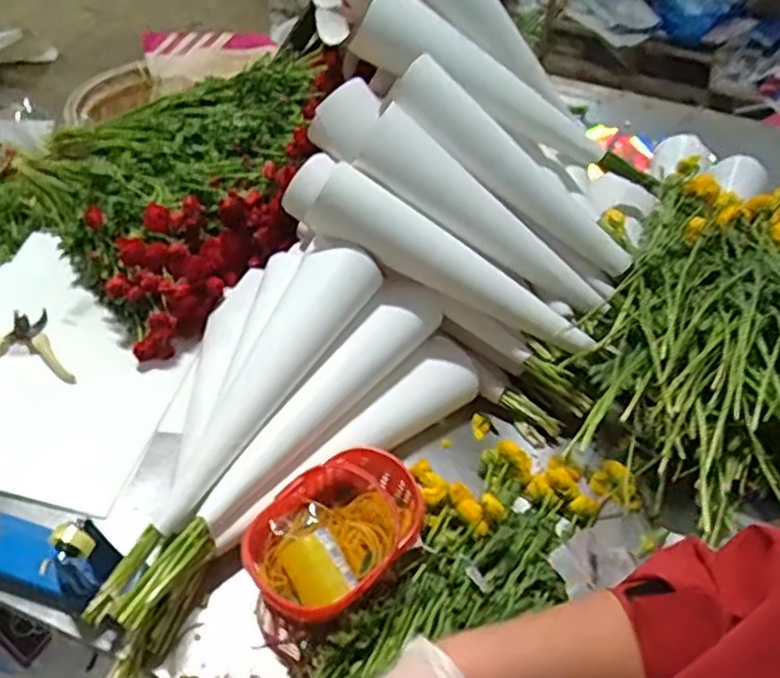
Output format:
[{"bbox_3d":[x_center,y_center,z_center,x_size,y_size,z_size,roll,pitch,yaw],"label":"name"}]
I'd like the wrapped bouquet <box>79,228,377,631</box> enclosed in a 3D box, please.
[{"bbox_3d":[-0.173,0.082,0.762,0.091,0.067,0.492,26,67,18],"label":"wrapped bouquet"}]

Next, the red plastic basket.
[{"bbox_3d":[-0.061,0.218,0.736,0.143,0.074,0.202,32,50,23],"label":"red plastic basket"}]

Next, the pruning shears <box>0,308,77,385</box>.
[{"bbox_3d":[-0.520,0.013,0.932,0.132,0.020,0.154,-11,48,-17],"label":"pruning shears"}]

